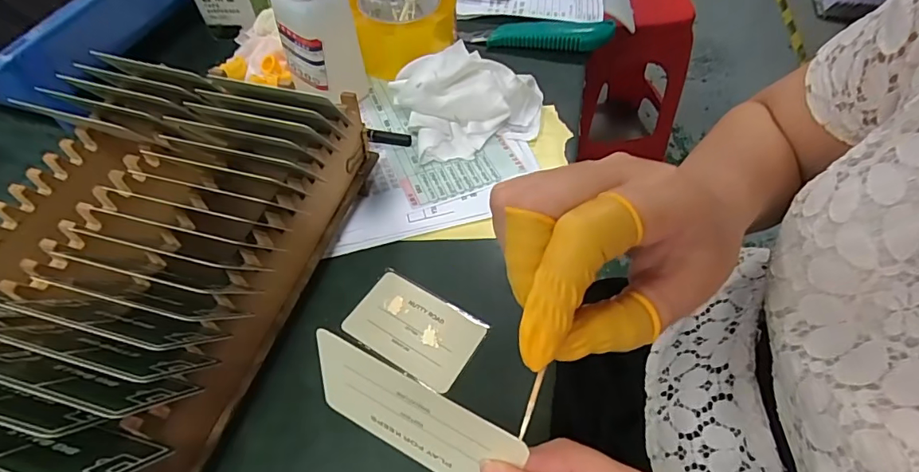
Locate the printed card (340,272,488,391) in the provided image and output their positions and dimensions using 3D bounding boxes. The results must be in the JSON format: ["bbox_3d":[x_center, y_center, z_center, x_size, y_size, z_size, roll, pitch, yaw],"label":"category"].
[{"bbox_3d":[-0.030,0.060,0.323,0.085,0.004,0.054,27,57,19],"label":"printed card"}]

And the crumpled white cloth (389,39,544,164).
[{"bbox_3d":[0.014,-0.121,0.420,0.132,0.066,0.080,-10,54,-8],"label":"crumpled white cloth"}]

